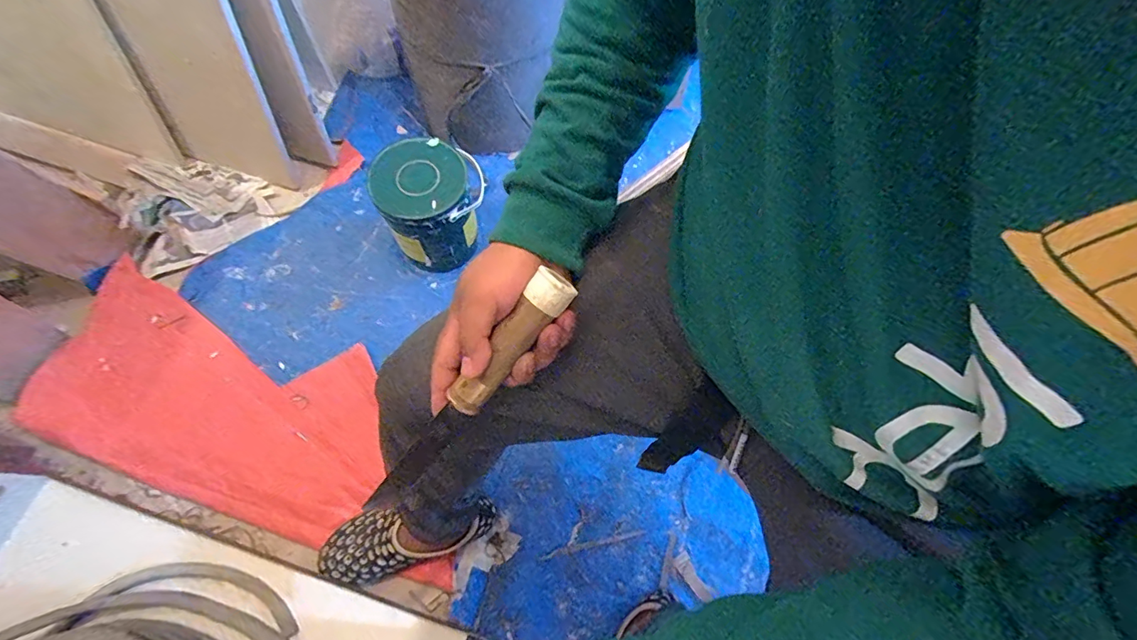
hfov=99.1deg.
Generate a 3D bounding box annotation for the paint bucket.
[{"bbox_3d":[-0.262,-0.210,0.932,0.176,0.209,0.164,-31,74,-14],"label":"paint bucket"}]

